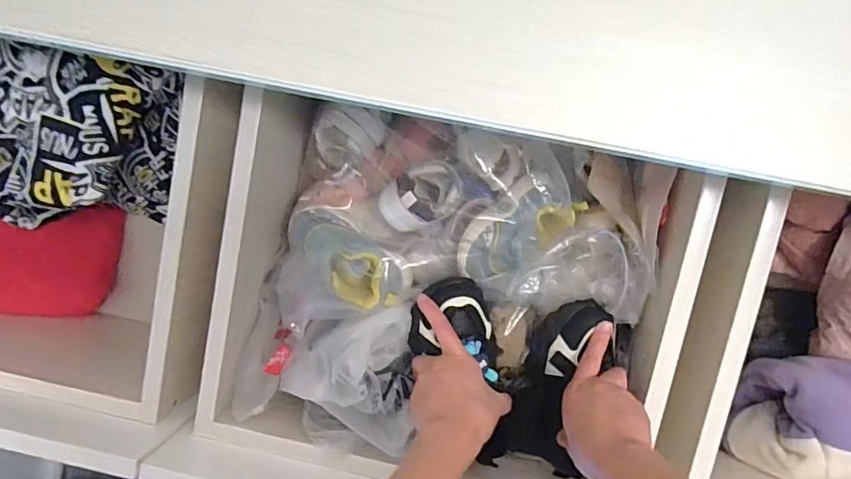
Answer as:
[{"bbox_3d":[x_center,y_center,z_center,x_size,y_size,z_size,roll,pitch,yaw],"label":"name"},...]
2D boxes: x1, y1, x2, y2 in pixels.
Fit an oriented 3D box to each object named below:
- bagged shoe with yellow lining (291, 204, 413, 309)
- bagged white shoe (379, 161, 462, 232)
[{"bbox_3d":[-0.085,0.024,0.518,0.135,0.045,0.068,35,98,0],"label":"bagged shoe with yellow lining"},{"bbox_3d":[-0.003,-0.042,0.516,0.085,0.043,0.064,-35,92,7],"label":"bagged white shoe"}]

